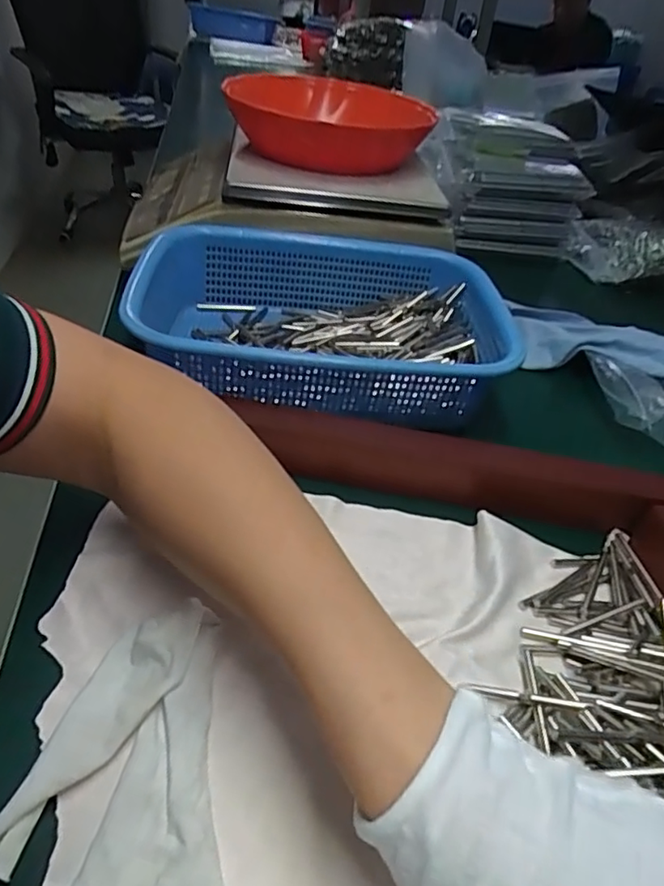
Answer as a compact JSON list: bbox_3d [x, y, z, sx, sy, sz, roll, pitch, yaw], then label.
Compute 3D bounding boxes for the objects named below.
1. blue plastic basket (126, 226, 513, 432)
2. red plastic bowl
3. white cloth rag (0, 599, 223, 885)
[{"bbox_3d":[0.002,-0.099,0.479,0.267,0.071,0.213,4,40,-3],"label":"blue plastic basket"},{"bbox_3d":[0.002,-0.328,0.597,0.191,0.050,0.221,5,40,-2],"label":"red plastic bowl"},{"bbox_3d":[-0.073,0.126,0.242,0.091,0.017,0.130,9,40,4],"label":"white cloth rag"}]

